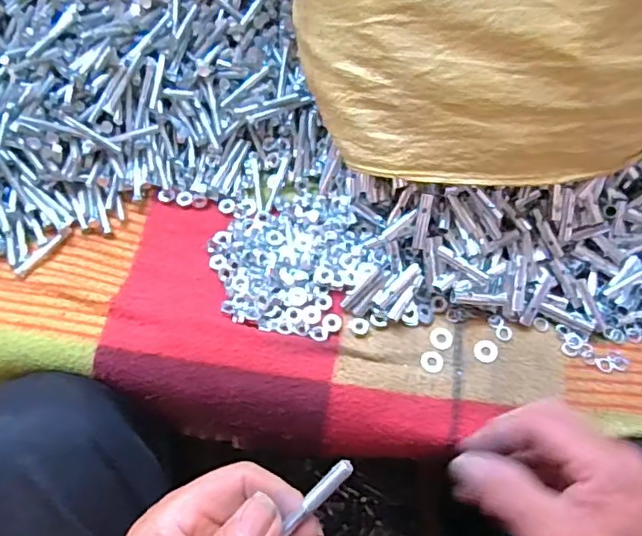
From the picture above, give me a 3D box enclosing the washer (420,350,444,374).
[{"bbox_3d":[0.087,0.073,0.438,0.018,0.004,0.018,0,66,-1],"label":"washer"}]

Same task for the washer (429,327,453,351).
[{"bbox_3d":[0.096,0.056,0.447,0.018,0.004,0.018,0,66,-1],"label":"washer"}]

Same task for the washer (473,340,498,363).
[{"bbox_3d":[0.130,0.065,0.441,0.018,0.004,0.018,0,66,-1],"label":"washer"}]

